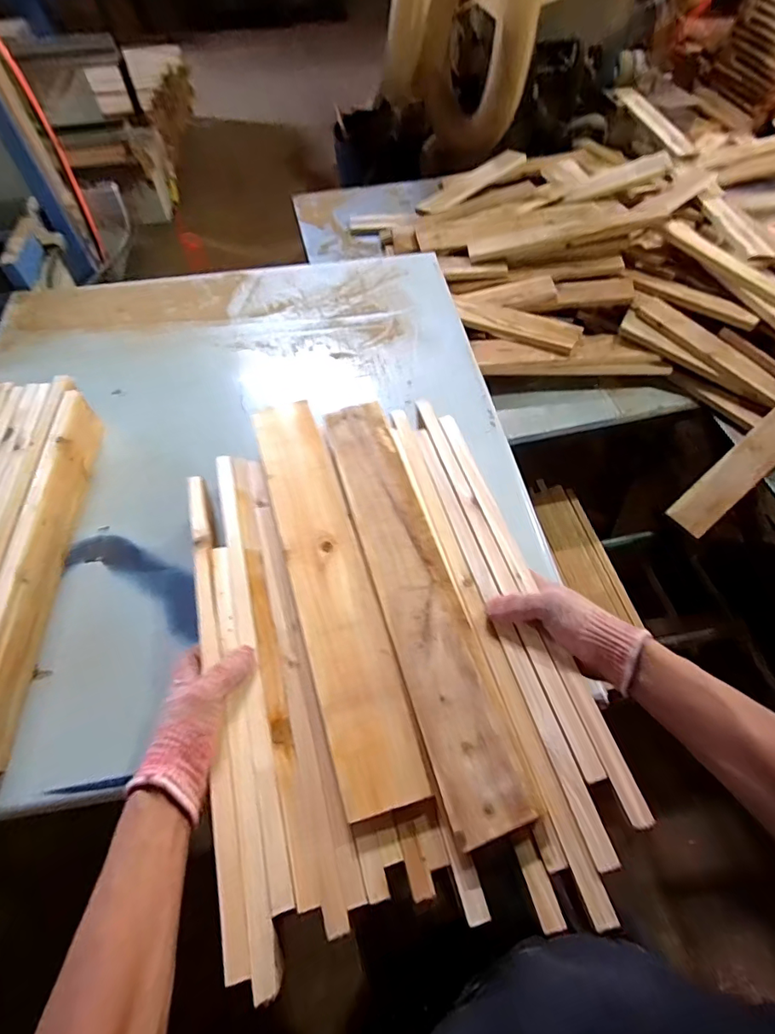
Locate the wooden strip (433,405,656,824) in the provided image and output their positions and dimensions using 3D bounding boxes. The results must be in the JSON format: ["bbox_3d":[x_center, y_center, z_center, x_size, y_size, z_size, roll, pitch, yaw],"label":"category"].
[{"bbox_3d":[0.141,0.060,0.518,0.024,0.008,0.469,-15,57,-6],"label":"wooden strip"}]

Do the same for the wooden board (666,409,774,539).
[{"bbox_3d":[0.800,-0.160,1.004,0.517,0.021,0.083,-40,81,-10],"label":"wooden board"}]

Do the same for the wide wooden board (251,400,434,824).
[{"bbox_3d":[-0.067,0.051,0.527,0.078,0.018,0.470,-17,60,-7],"label":"wide wooden board"}]

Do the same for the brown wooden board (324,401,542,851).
[{"bbox_3d":[0.023,0.058,0.518,0.076,0.019,0.483,-16,60,-7],"label":"brown wooden board"}]

